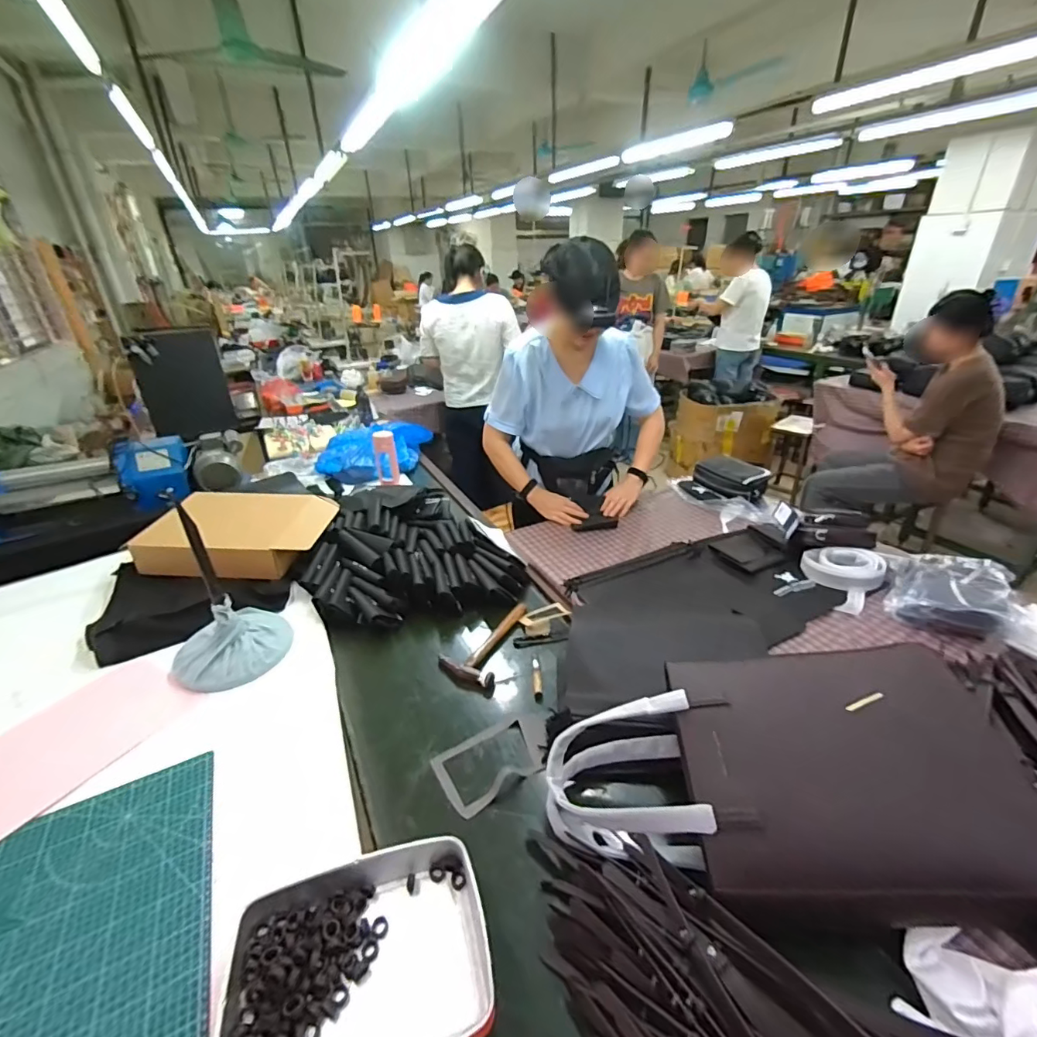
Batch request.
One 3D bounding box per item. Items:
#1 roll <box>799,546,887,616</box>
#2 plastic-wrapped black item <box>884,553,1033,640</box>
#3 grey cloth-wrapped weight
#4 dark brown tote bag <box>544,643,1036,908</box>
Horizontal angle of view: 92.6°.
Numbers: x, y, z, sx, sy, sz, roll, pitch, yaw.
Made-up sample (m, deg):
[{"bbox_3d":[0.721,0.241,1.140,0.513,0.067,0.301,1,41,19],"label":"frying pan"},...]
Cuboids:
[{"bbox_3d":[0.716,0.127,1.106,0.161,0.049,0.203,17,34,33],"label":"roll"},{"bbox_3d":[0.870,0.151,0.989,0.181,0.092,0.199,-26,36,-36],"label":"plastic-wrapped black item"},{"bbox_3d":[-0.572,0.233,0.983,0.214,0.101,0.172,-23,34,-32],"label":"grey cloth-wrapped weight"},{"bbox_3d":[0.322,0.342,0.667,0.565,0.129,0.295,-5,49,12],"label":"dark brown tote bag"}]

